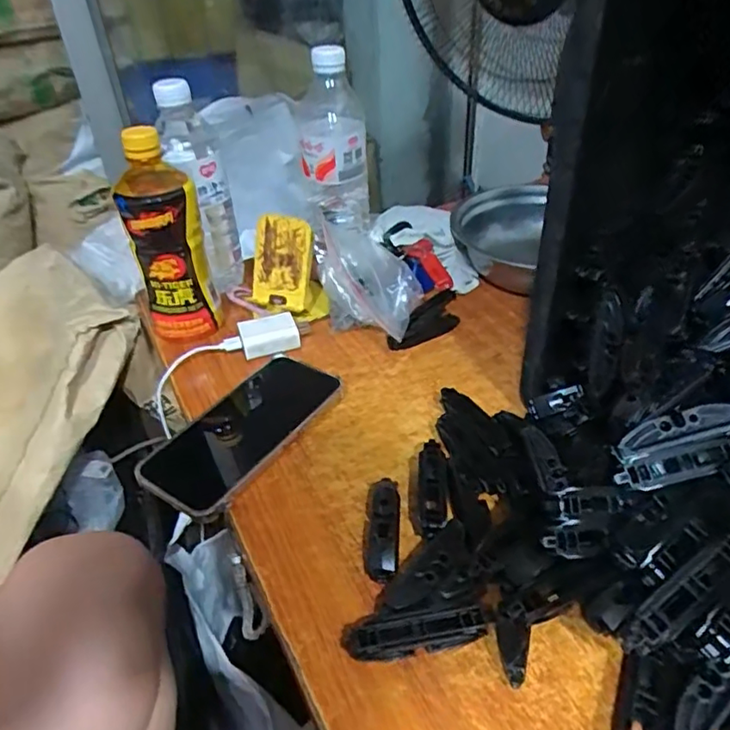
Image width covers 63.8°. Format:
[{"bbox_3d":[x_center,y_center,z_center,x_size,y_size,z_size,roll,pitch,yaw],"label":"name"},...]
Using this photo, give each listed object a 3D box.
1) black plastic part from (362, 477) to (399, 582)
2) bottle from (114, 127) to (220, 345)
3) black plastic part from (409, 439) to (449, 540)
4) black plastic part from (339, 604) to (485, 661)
[{"bbox_3d":[0.011,0.109,0.392,0.023,0.016,0.079,1,38,6],"label":"black plastic part"},{"bbox_3d":[-0.181,-0.115,0.536,0.065,0.182,0.061,-12,38,-11],"label":"bottle"},{"bbox_3d":[0.045,0.087,0.409,0.026,0.018,0.081,1,38,6],"label":"black plastic part"},{"bbox_3d":[0.027,0.153,0.331,0.078,0.018,0.023,-4,38,0],"label":"black plastic part"}]

